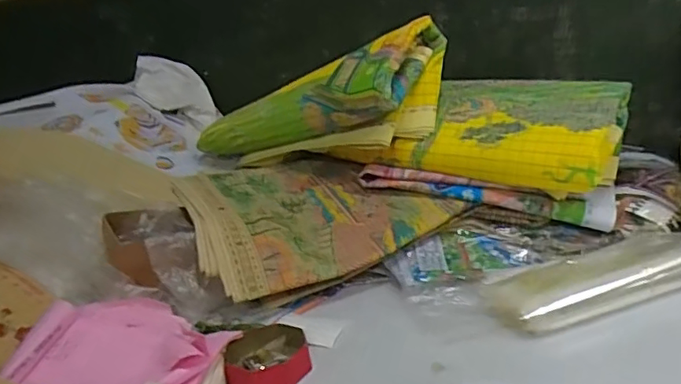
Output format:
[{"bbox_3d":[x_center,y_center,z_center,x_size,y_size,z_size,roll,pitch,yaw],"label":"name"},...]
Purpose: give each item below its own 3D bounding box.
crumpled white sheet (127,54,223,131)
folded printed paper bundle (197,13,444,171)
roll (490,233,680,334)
[{"bbox_3d":[-0.431,-0.266,1.498,0.271,0.110,0.085,33,26,11],"label":"crumpled white sheet"},{"bbox_3d":[-0.086,-0.183,1.164,0.570,0.217,0.196,1,16,27],"label":"folded printed paper bundle"},{"bbox_3d":[0.399,0.129,0.855,0.343,0.052,0.149,-12,15,-18],"label":"roll"}]

